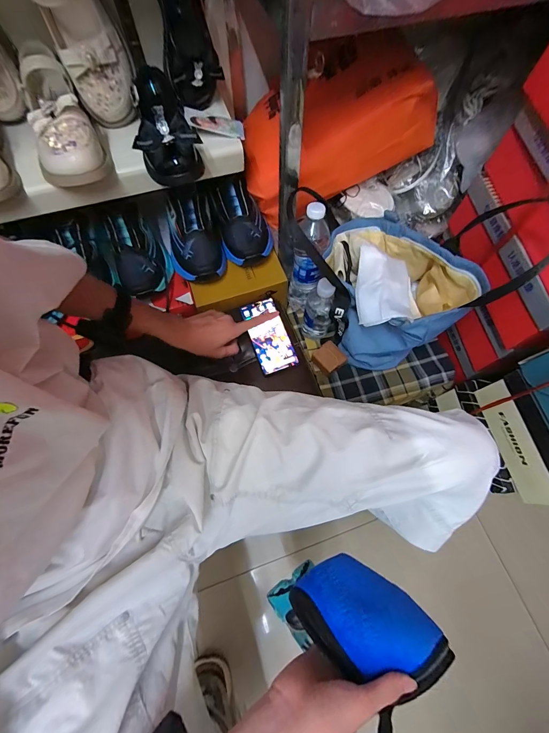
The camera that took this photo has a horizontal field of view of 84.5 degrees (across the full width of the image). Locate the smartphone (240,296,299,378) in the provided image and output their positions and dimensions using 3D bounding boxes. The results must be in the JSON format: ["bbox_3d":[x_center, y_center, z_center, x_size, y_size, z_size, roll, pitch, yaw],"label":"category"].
[{"bbox_3d":[-0.012,-0.064,0.603,0.074,0.014,0.167,-17,70,-7],"label":"smartphone"}]

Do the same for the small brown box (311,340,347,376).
[{"bbox_3d":[0.115,-0.016,0.641,0.054,0.036,0.058,-40,74,-14],"label":"small brown box"}]

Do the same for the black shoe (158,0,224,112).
[{"bbox_3d":[-0.123,-0.459,0.415,0.073,0.155,0.063,-18,70,-7],"label":"black shoe"}]

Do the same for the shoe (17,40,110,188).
[{"bbox_3d":[-0.312,-0.357,0.417,0.084,0.073,0.229,-26,71,-10],"label":"shoe"}]

